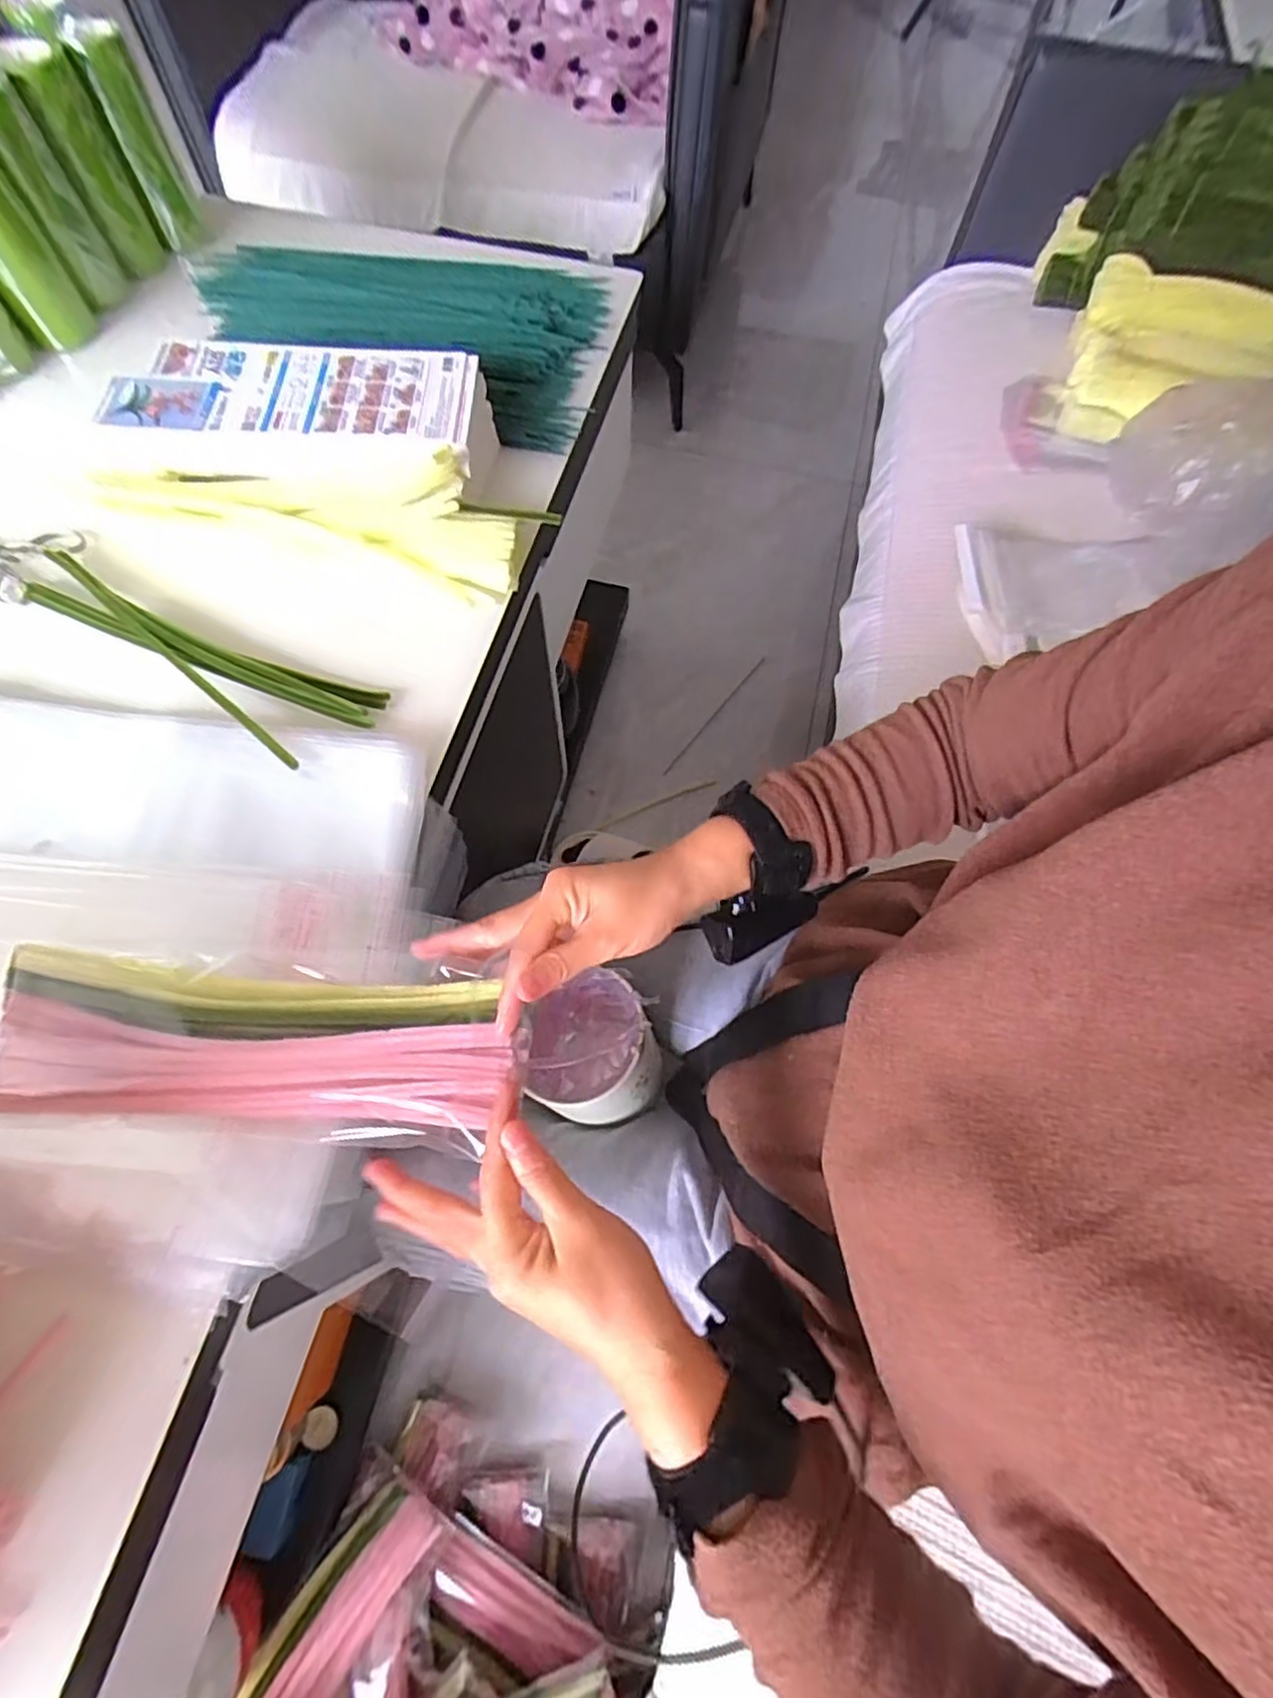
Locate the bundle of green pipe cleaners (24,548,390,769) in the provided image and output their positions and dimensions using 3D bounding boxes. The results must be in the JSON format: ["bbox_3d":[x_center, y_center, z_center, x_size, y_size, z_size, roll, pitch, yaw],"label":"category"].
[{"bbox_3d":[-0.329,-0.154,0.493,0.301,0.022,0.082,29,69,10],"label":"bundle of green pipe cleaners"}]

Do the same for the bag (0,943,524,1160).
[{"bbox_3d":[-0.211,0.101,0.358,0.293,0.019,0.084,3,67,8],"label":"bag"}]

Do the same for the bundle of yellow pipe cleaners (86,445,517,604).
[{"bbox_3d":[-0.248,-0.268,0.532,0.319,0.049,0.091,11,67,2],"label":"bundle of yellow pipe cleaners"}]

